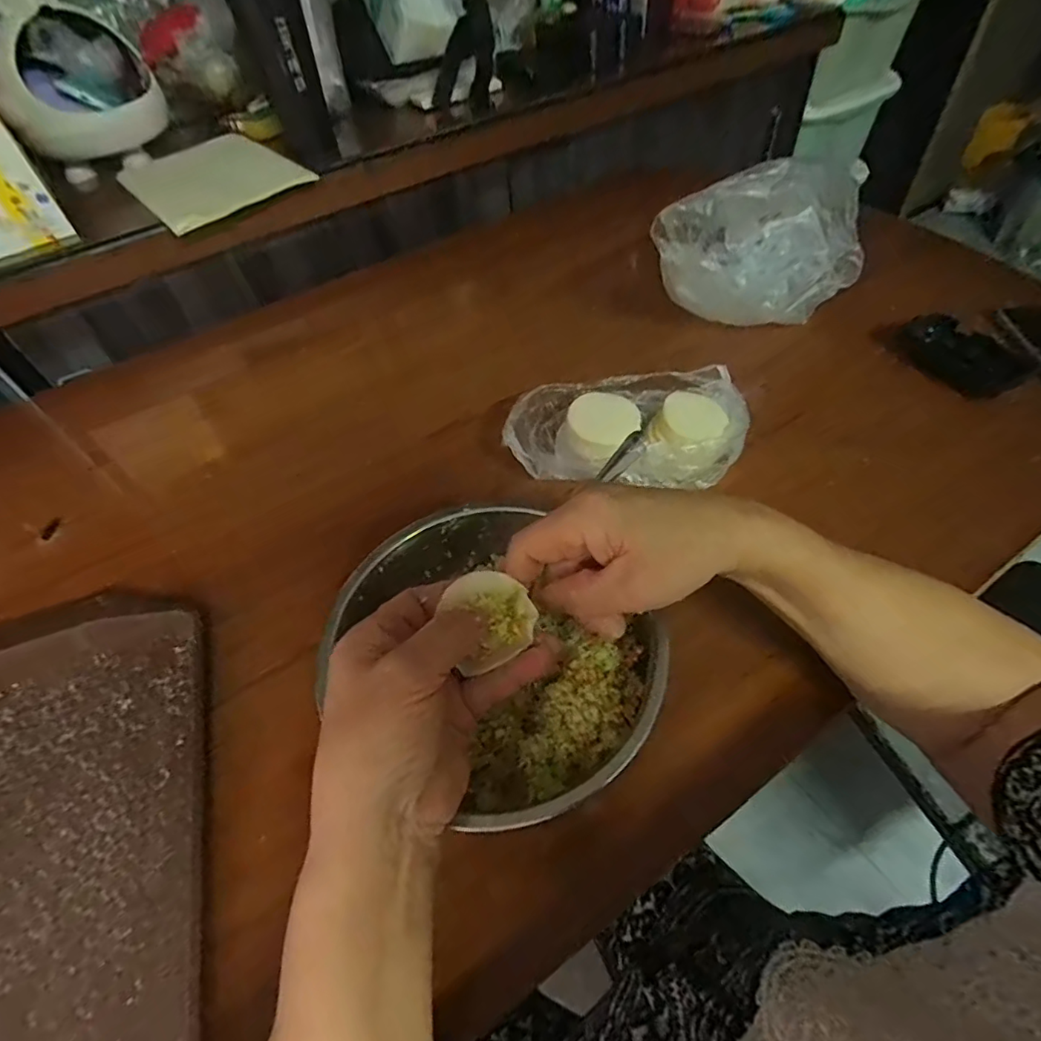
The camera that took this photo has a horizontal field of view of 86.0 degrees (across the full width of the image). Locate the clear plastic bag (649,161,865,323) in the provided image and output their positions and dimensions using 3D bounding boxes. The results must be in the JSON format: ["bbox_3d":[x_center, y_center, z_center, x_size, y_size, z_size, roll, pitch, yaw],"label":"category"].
[{"bbox_3d":[0.229,-0.257,0.546,0.204,0.119,0.114,-36,57,-21],"label":"clear plastic bag"}]

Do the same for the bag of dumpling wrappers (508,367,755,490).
[{"bbox_3d":[0.090,-0.089,0.484,0.196,0.048,0.119,-5,51,1],"label":"bag of dumpling wrappers"}]

